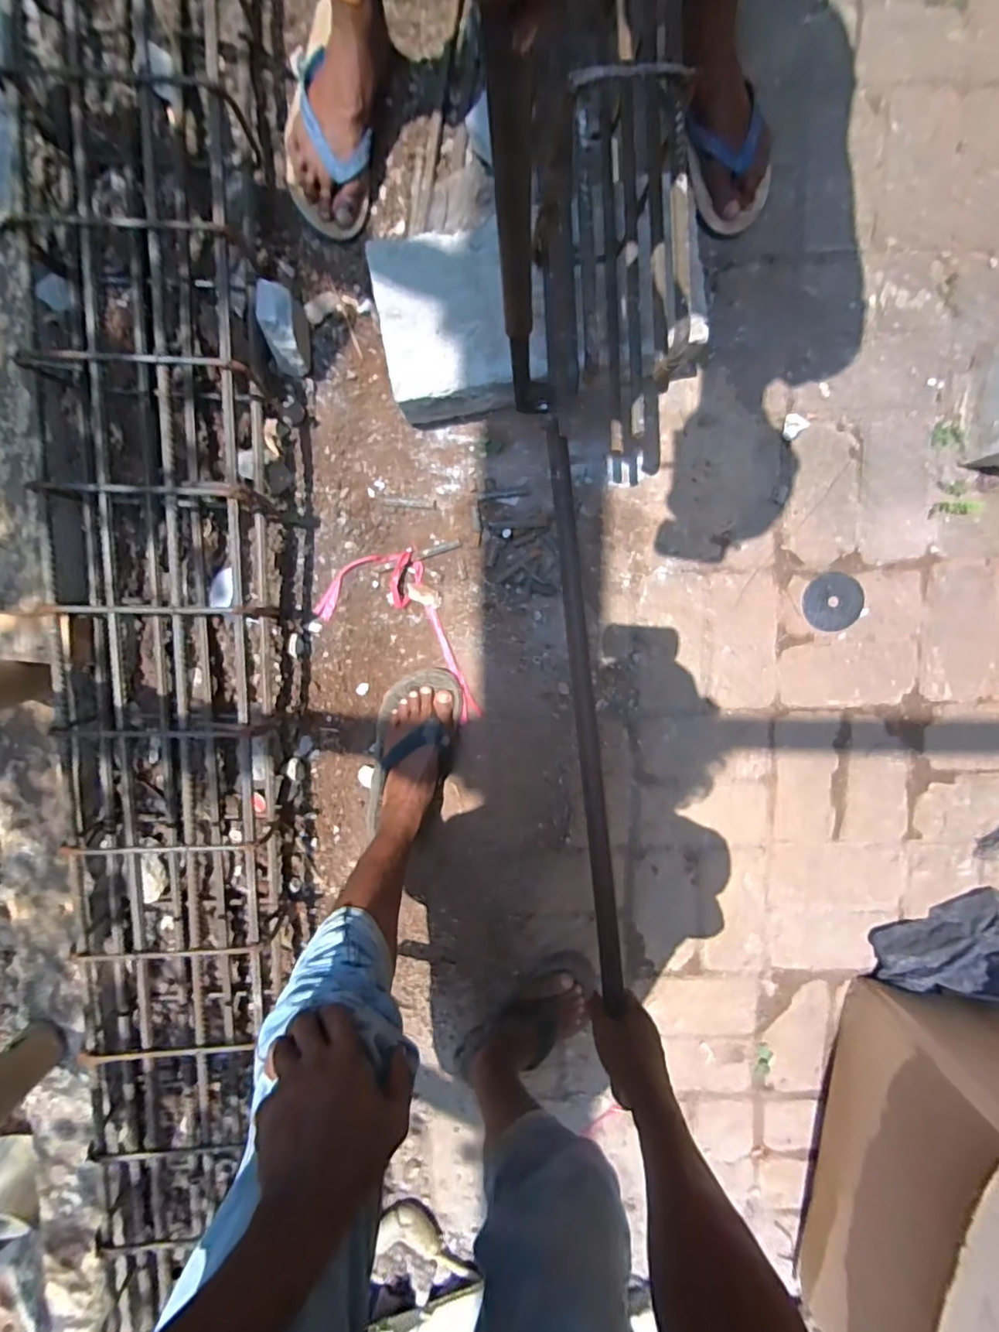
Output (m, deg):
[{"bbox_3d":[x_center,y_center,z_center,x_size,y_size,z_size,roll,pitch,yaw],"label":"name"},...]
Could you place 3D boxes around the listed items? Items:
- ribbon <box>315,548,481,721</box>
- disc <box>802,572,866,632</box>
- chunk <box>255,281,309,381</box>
[{"bbox_3d":[-0.116,-0.055,0.812,0.289,0.018,0.152,38,95,-4],"label":"ribbon"},{"bbox_3d":[0.505,-0.096,0.814,0.089,0.007,0.086,0,96,0],"label":"disc"},{"bbox_3d":[-0.280,-0.438,0.704,0.040,0.113,0.067,2,64,0],"label":"chunk"}]

